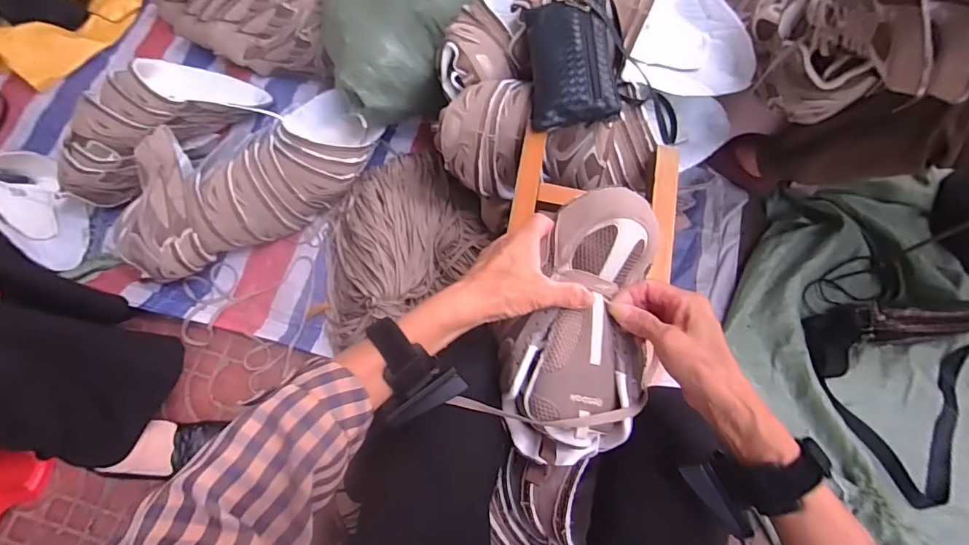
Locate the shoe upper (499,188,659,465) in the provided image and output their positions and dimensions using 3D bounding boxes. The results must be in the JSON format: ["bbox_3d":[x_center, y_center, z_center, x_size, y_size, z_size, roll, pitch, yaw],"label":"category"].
[{"bbox_3d":[0.090,0.051,0.410,0.119,0.069,0.246,13,89,4],"label":"shoe upper"}]

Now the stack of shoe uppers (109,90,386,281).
[{"bbox_3d":[-0.438,-0.184,0.878,0.484,0.177,0.216,-34,73,-12],"label":"stack of shoe uppers"}]

